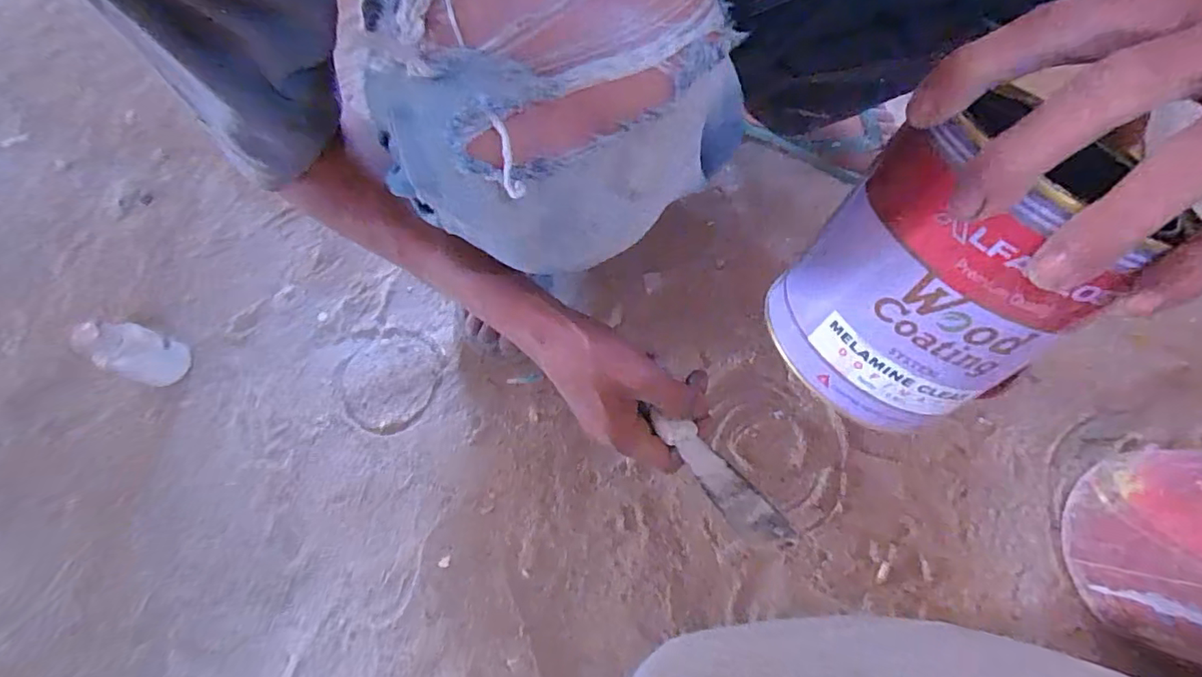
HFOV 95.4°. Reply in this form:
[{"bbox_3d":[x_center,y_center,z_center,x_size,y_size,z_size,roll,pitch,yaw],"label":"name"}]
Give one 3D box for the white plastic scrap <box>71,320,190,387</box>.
[{"bbox_3d":[-0.470,0.014,0.558,0.038,0.111,0.051,21,72,7],"label":"white plastic scrap"}]

